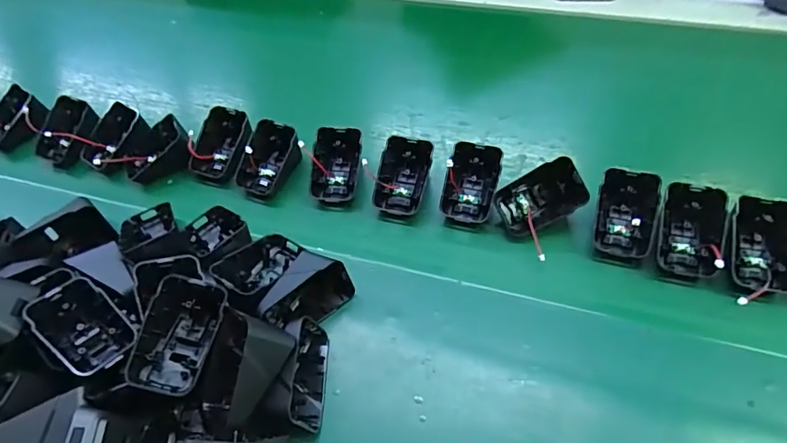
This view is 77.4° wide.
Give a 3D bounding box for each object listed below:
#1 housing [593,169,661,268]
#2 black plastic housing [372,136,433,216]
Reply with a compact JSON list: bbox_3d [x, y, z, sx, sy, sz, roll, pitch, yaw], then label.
[{"bbox_3d":[0.183,-0.003,0.392,0.043,0.024,0.074,12,91,6],"label":"housing"},{"bbox_3d":[0.009,-0.040,0.435,0.043,0.020,0.067,14,89,3],"label":"black plastic housing"}]

